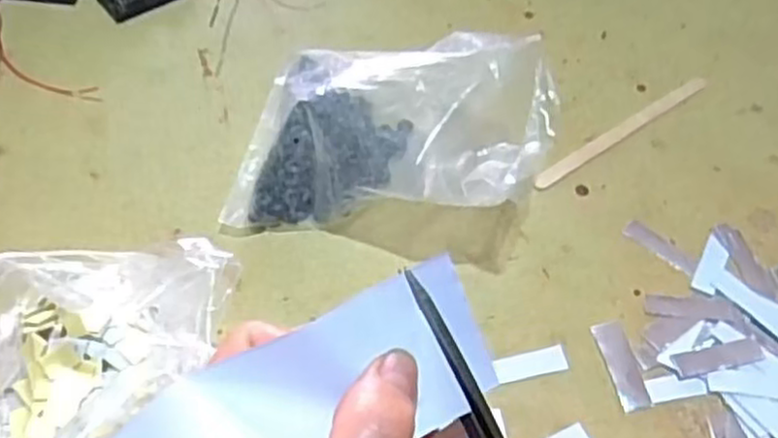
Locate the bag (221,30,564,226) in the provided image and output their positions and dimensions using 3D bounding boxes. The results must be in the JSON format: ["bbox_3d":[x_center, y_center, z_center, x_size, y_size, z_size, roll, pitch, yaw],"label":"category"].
[{"bbox_3d":[0.002,-0.048,0.404,0.161,0.084,0.111,11,53,4],"label":"bag"}]

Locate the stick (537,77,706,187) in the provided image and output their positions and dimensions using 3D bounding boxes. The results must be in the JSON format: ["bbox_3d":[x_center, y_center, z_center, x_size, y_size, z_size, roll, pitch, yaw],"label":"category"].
[{"bbox_3d":[0.146,-0.056,0.471,0.151,0.004,0.012,-31,54,-22],"label":"stick"}]

